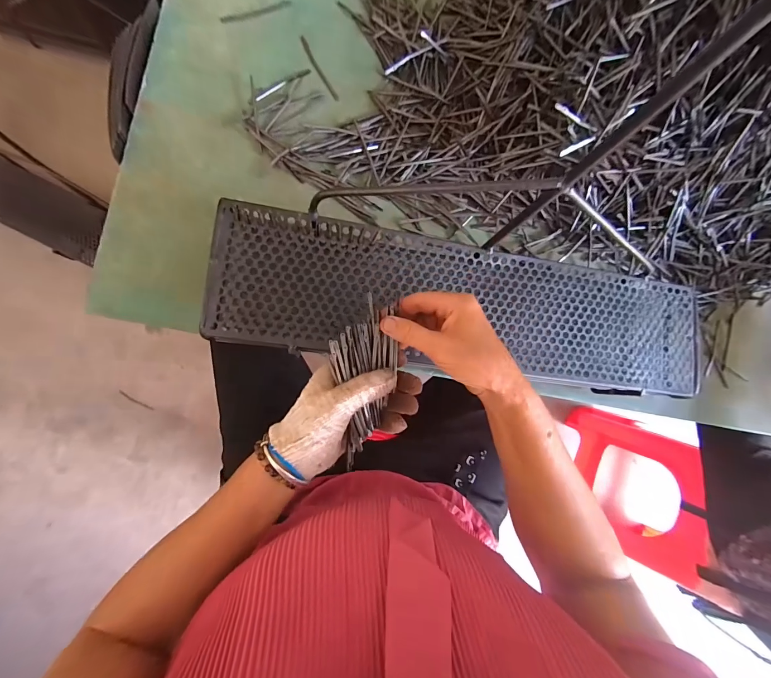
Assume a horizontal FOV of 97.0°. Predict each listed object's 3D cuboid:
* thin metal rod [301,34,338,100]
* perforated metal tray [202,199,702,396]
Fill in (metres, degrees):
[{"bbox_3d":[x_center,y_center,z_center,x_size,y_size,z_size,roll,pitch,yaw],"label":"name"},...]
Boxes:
[{"bbox_3d":[-0.092,-0.374,0.473,0.009,0.006,0.095,-31,92,-9],"label":"thin metal rod"},{"bbox_3d":[0.112,-0.035,0.388,0.579,0.027,0.144,7,86,-8],"label":"perforated metal tray"}]

